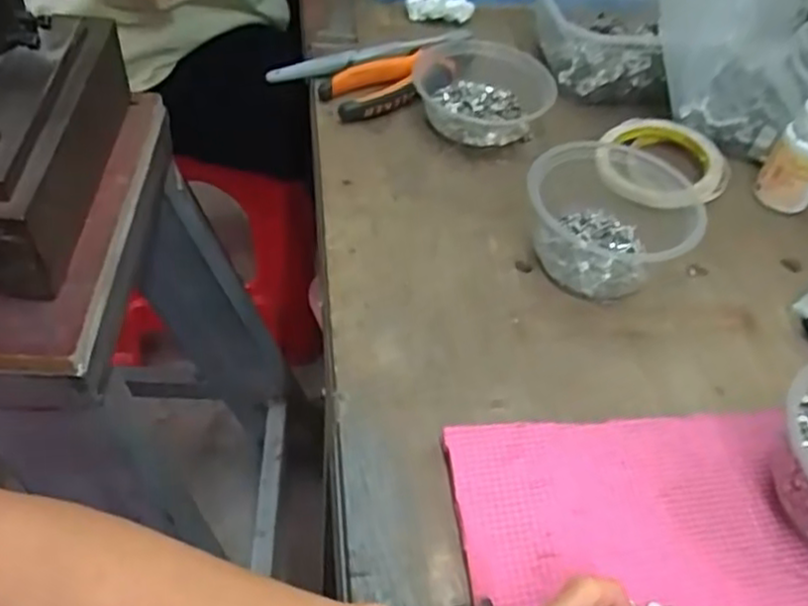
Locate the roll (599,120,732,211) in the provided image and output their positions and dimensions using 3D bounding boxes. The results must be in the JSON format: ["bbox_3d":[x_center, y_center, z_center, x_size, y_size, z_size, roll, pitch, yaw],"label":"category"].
[{"bbox_3d":[0.209,-0.116,0.581,0.103,0.019,0.103,4,49,-5],"label":"roll"}]

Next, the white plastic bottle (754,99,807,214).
[{"bbox_3d":[0.310,-0.116,0.557,0.045,0.072,0.041,30,52,19],"label":"white plastic bottle"}]

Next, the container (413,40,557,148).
[{"bbox_3d":[0.065,-0.176,0.610,0.108,0.044,0.111,-3,49,-8],"label":"container"}]

